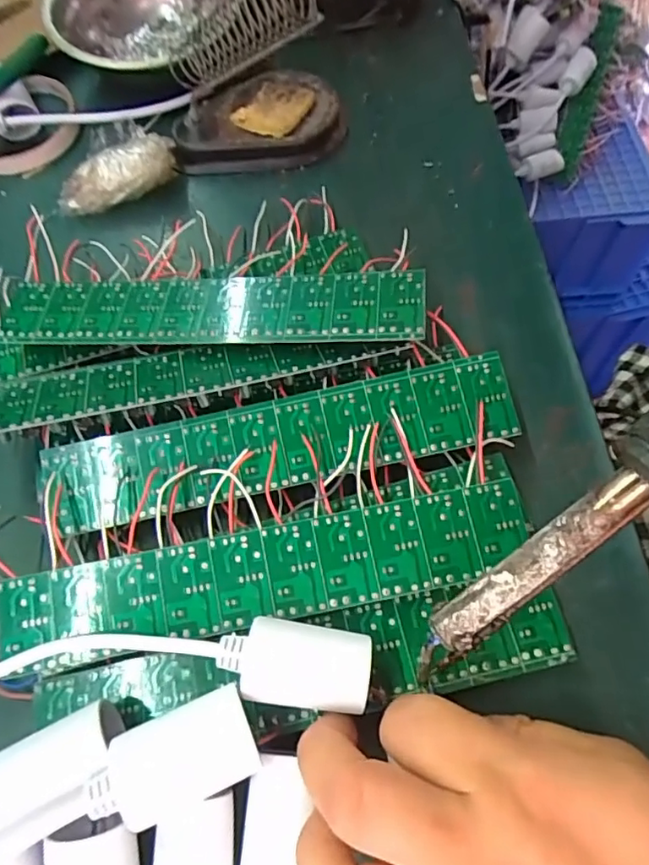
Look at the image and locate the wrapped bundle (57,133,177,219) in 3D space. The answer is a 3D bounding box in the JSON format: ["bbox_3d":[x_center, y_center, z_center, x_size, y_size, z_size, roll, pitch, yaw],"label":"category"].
[{"bbox_3d":[-0.121,-0.150,0.321,0.073,0.033,0.021,-27,67,-9],"label":"wrapped bundle"}]

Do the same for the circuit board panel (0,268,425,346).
[{"bbox_3d":[-0.057,-0.058,0.254,0.201,0.004,0.039,1,63,9],"label":"circuit board panel"}]

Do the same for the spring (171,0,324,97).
[{"bbox_3d":[-0.051,-0.221,0.300,0.043,0.034,0.127,-46,37,-16],"label":"spring"}]

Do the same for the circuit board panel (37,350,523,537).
[{"bbox_3d":[-0.018,0.003,0.230,0.197,0.008,0.037,-13,80,-3],"label":"circuit board panel"}]

